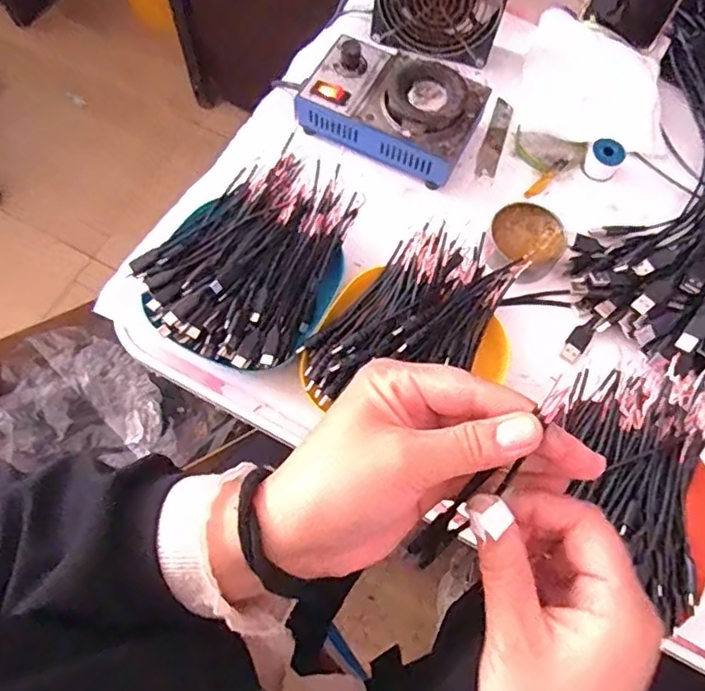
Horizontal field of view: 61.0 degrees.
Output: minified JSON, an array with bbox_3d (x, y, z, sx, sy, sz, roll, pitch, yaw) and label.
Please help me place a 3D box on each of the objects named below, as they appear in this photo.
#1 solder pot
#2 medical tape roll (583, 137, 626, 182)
[{"bbox_3d":[0.035,-0.212,0.533,0.154,0.062,0.097,21,69,6],"label":"solder pot"},{"bbox_3d":[0.230,-0.171,0.546,0.031,0.019,0.030,1,69,-2],"label":"medical tape roll"}]

